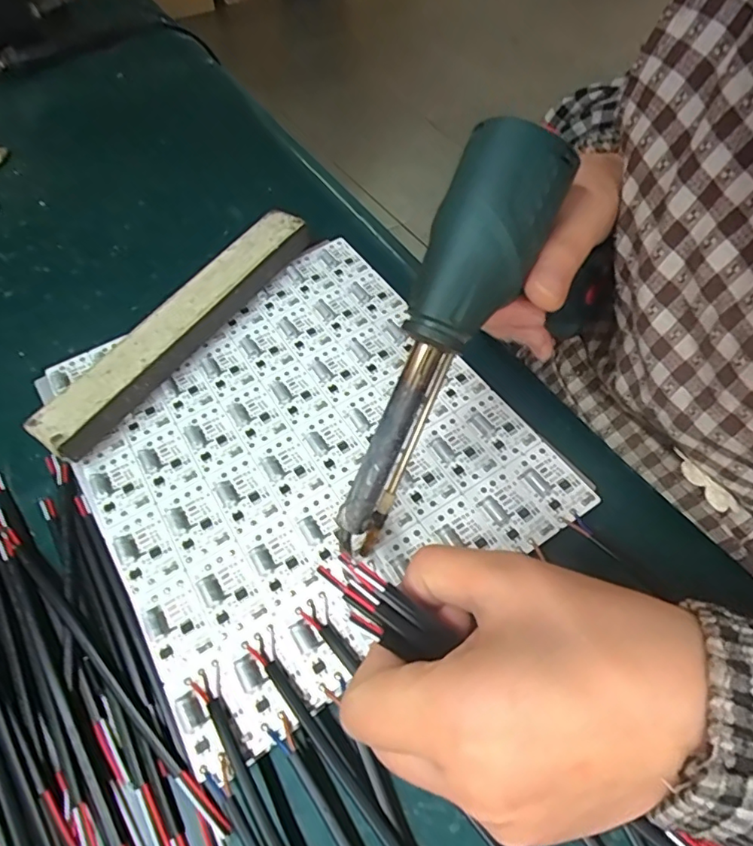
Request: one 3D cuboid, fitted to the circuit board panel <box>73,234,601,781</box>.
[{"bbox_3d":[-0.042,0.009,0.278,0.203,0.008,0.222,-31,60,-15],"label":"circuit board panel"}]

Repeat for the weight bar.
[{"bbox_3d":[-0.111,-0.058,0.313,0.026,0.026,0.197,27,63,20],"label":"weight bar"}]

